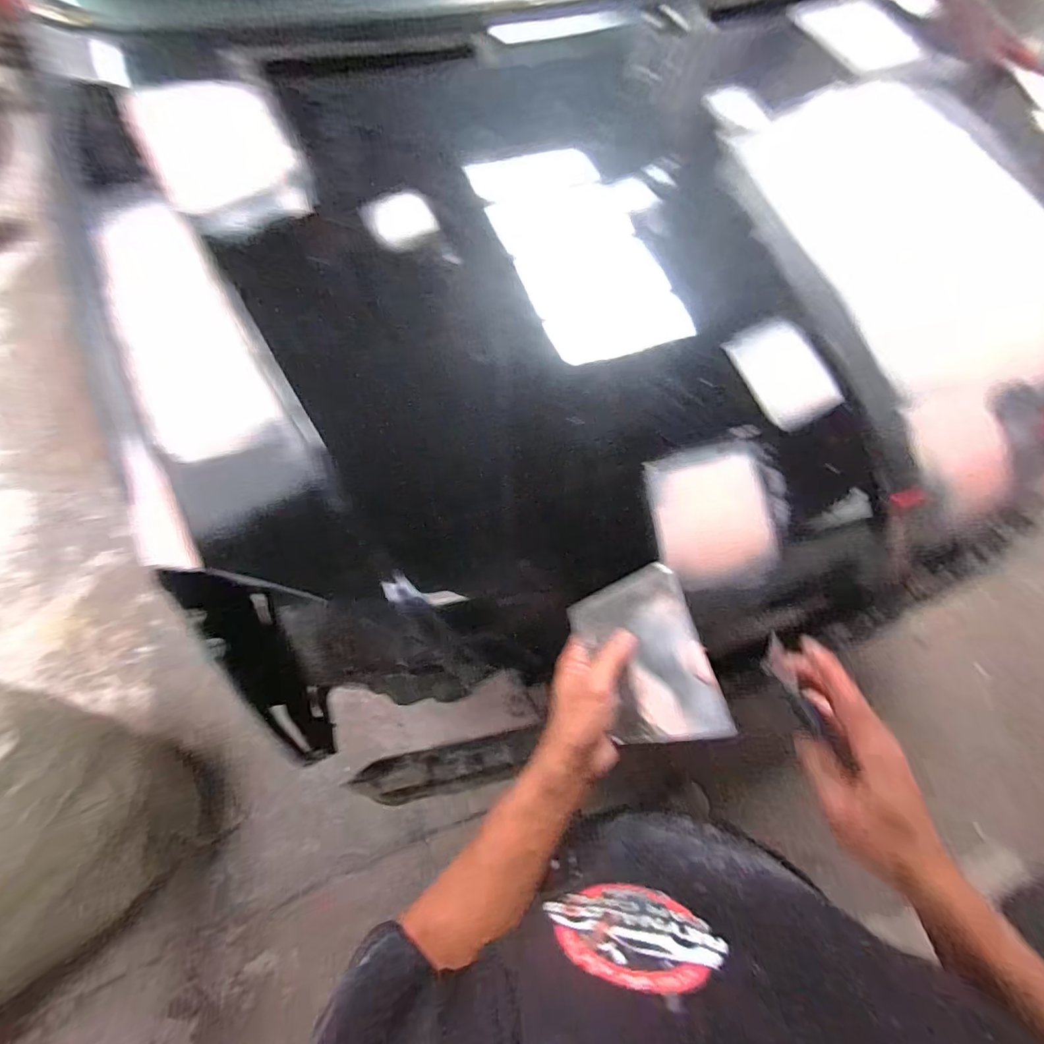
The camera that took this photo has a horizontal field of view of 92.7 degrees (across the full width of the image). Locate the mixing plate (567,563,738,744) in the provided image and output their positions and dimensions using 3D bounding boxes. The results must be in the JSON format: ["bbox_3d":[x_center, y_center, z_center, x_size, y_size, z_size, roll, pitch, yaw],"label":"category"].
[{"bbox_3d":[0.106,0.115,0.426,0.098,0.007,0.141,-18,70,2],"label":"mixing plate"}]

